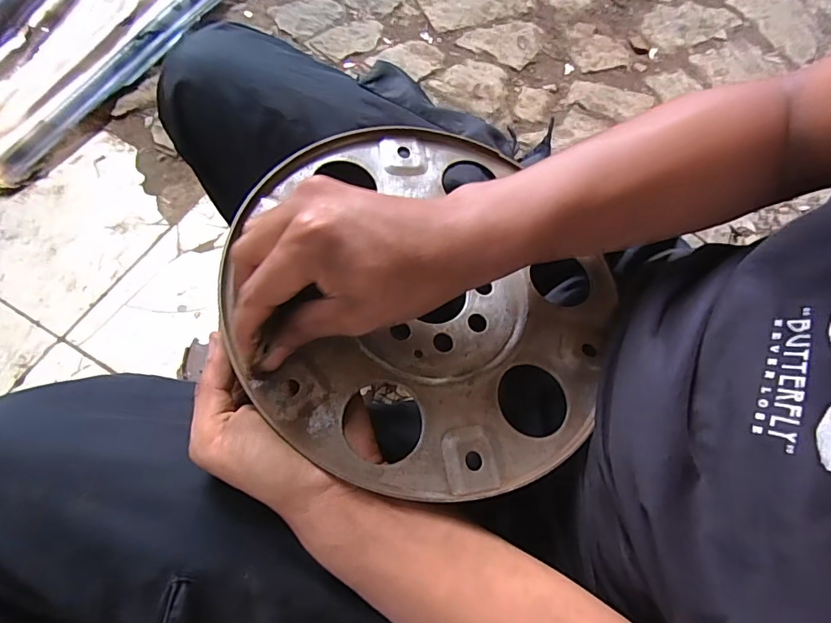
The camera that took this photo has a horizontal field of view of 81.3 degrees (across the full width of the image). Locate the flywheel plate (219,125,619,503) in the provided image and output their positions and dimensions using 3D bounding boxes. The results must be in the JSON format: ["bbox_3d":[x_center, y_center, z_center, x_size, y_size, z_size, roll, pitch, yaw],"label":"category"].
[{"bbox_3d":[0.010,-0.019,0.325,0.257,0.058,0.263,0,65,-1],"label":"flywheel plate"}]

